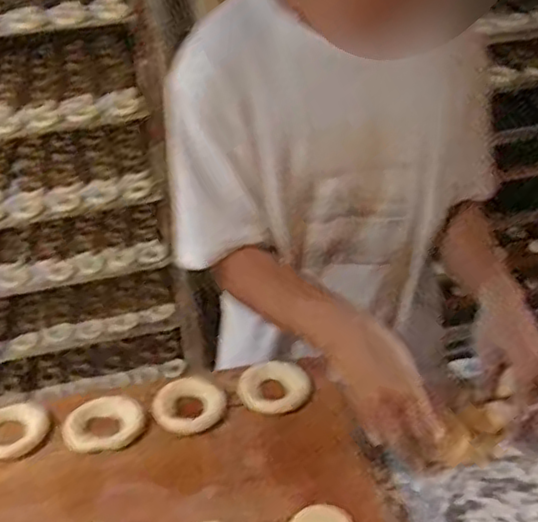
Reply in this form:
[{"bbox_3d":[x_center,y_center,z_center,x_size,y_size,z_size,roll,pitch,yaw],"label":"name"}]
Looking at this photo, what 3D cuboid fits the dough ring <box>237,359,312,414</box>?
[{"bbox_3d":[0.006,0.144,0.779,0.076,0.012,0.086,-21,37,-24],"label":"dough ring"}]

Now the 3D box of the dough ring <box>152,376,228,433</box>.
[{"bbox_3d":[-0.089,0.160,0.757,0.077,0.018,0.068,-23,38,-27],"label":"dough ring"}]

